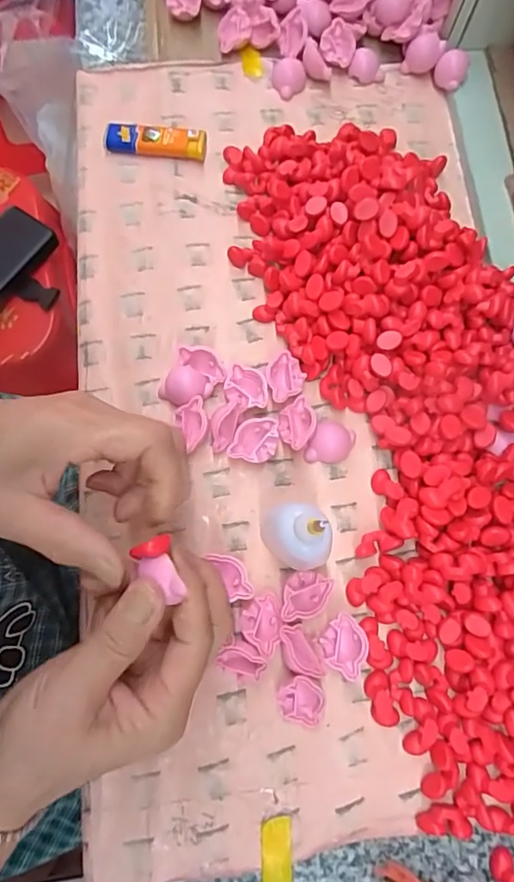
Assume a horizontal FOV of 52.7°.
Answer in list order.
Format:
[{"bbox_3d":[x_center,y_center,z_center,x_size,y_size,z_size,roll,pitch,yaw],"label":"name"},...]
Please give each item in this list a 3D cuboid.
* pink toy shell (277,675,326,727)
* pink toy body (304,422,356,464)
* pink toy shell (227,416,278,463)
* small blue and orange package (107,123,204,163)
[{"bbox_3d":[0.026,0.155,0.312,0.031,0.009,0.031,16,104,0],"label":"pink toy shell"},{"bbox_3d":[0.051,0.003,0.357,0.029,0.012,0.031,1,75,-4],"label":"pink toy body"},{"bbox_3d":[-0.001,0.000,0.353,0.030,0.016,0.031,1,75,-4],"label":"pink toy shell"},{"bbox_3d":[-0.080,-0.233,0.406,0.080,0.015,0.020,10,74,-1],"label":"small blue and orange package"}]

